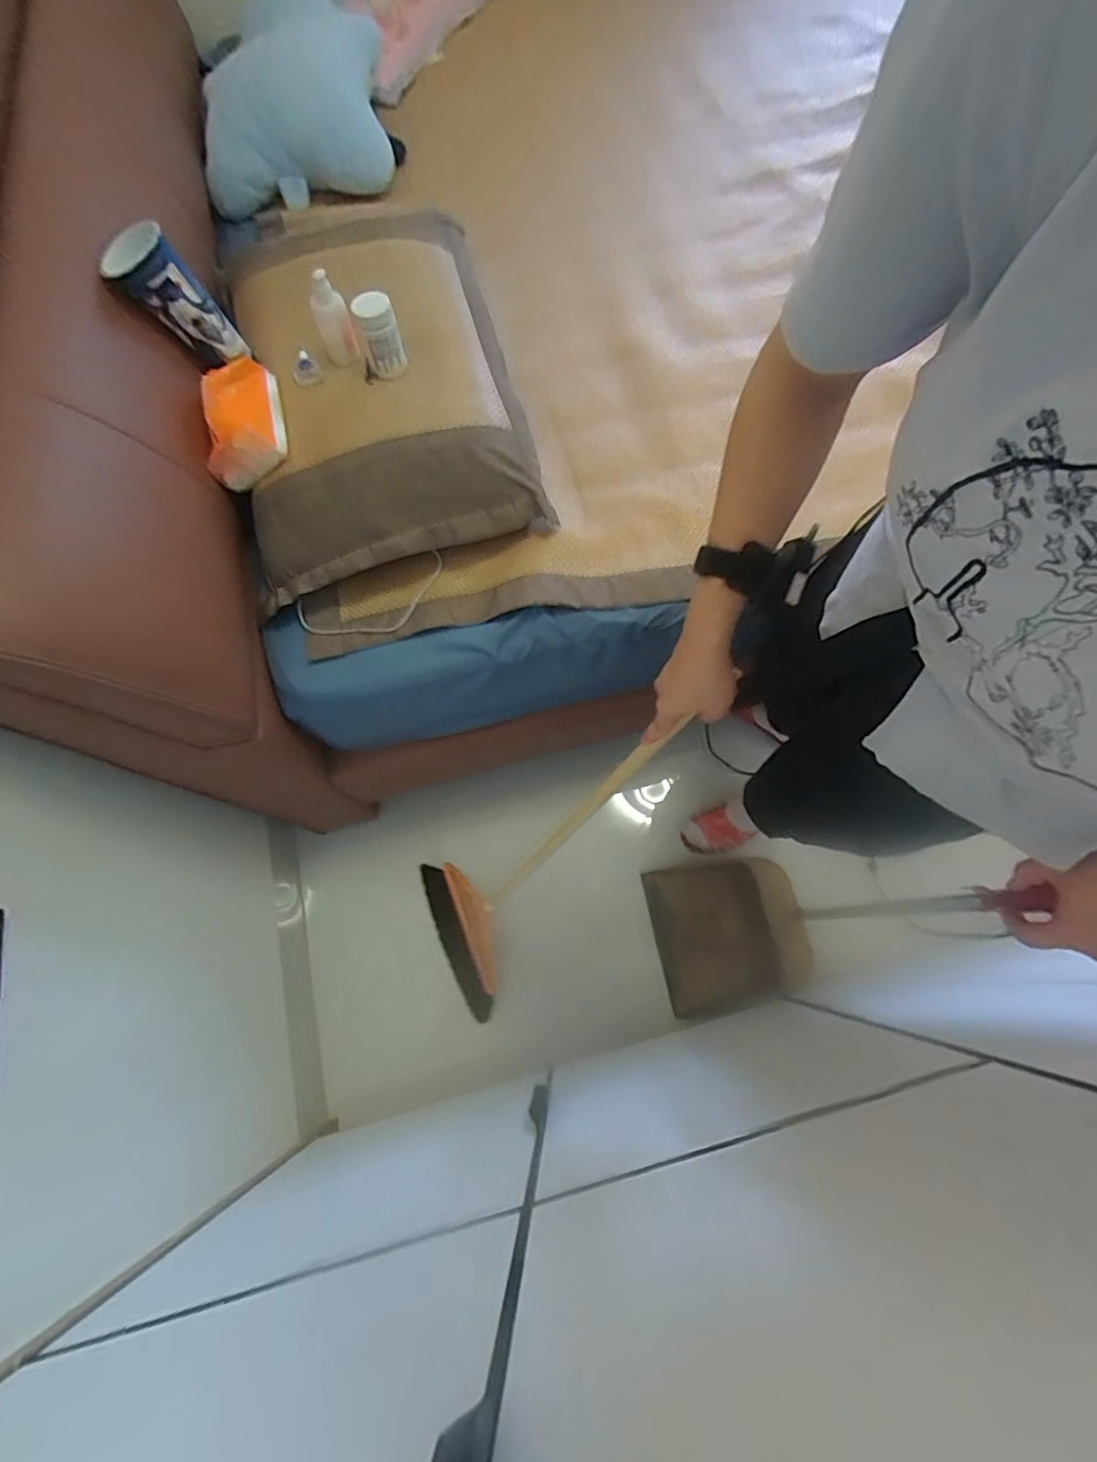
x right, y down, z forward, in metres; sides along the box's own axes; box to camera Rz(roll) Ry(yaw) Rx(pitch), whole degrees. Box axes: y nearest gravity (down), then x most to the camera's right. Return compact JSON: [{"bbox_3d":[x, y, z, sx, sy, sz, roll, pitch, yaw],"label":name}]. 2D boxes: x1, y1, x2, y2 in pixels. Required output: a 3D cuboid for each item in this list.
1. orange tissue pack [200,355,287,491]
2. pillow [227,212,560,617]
[{"bbox_3d":[-0.397,-0.419,0.750,0.090,0.063,0.169,-8,70,-2],"label":"orange tissue pack"},{"bbox_3d":[-0.262,-0.532,0.874,0.404,0.132,0.657,-14,70,-4],"label":"pillow"}]

